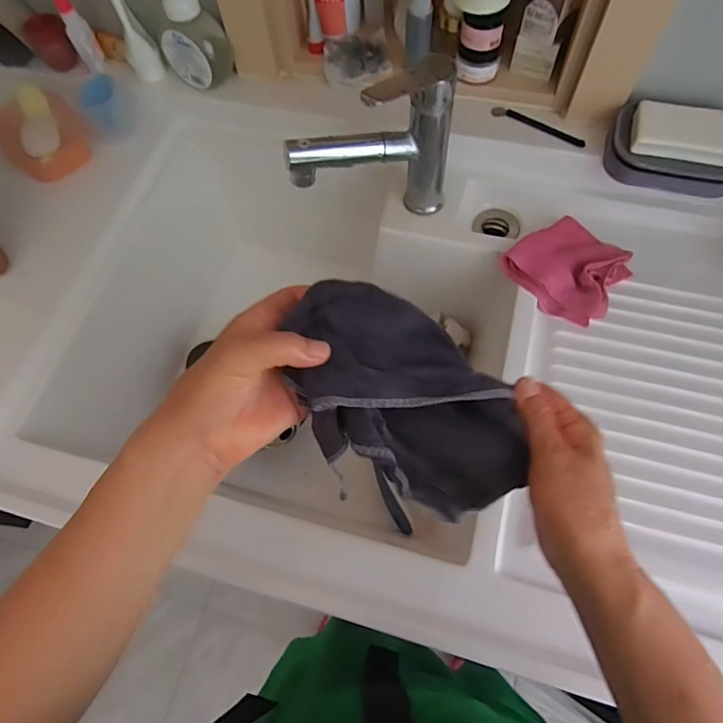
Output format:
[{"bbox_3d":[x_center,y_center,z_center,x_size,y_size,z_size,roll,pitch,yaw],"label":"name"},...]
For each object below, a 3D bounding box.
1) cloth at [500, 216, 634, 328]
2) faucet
[{"bbox_3d":[0.249,-0.114,0.570,0.123,0.030,0.122,-41,70,-14],"label":"cloth"},{"bbox_3d":[0.013,-0.219,0.526,0.181,0.190,0.049,-22,67,-6],"label":"faucet"}]

